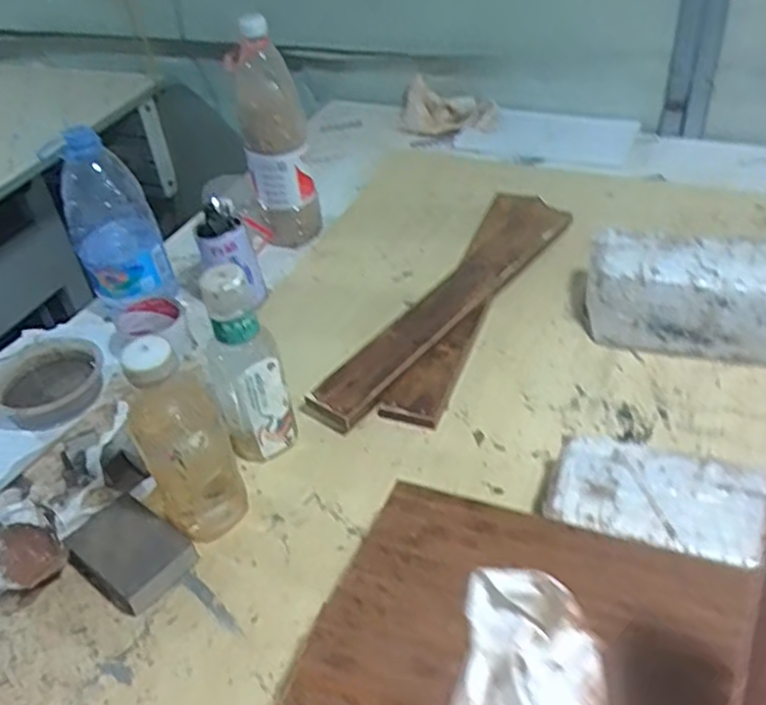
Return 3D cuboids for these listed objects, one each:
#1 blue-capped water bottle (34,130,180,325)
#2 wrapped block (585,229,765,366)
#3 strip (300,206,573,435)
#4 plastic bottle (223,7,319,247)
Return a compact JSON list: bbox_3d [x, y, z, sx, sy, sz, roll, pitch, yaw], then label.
[{"bbox_3d":[-0.327,-0.152,0.879,0.099,0.248,0.076,-20,42,-15],"label":"blue-capped water bottle"},{"bbox_3d":[0.338,-0.059,0.792,0.217,0.105,0.097,12,44,18],"label":"wrapped block"},{"bbox_3d":[0.083,-0.061,0.855,0.059,0.025,0.448,33,54,23],"label":"strip"},{"bbox_3d":[-0.142,-0.277,0.968,0.089,0.297,0.072,-9,41,-4],"label":"plastic bottle"}]

